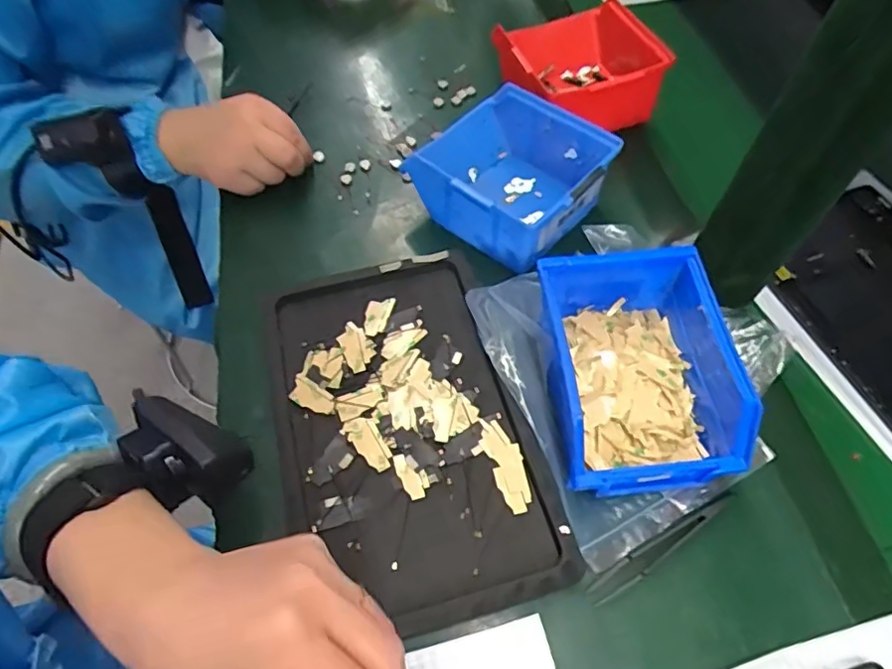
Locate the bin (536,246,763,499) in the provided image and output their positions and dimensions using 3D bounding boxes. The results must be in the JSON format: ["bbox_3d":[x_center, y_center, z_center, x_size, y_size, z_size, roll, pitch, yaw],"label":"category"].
[{"bbox_3d":[0.119,0.024,0.373,0.113,0.072,0.140,-3,58,-6],"label":"bin"}]

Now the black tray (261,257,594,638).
[{"bbox_3d":[-0.029,0.051,0.380,0.151,0.024,0.255,-12,59,-11],"label":"black tray"}]

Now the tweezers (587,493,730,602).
[{"bbox_3d":[0.130,0.125,0.346,0.109,0.010,0.014,-28,64,-20],"label":"tweezers"}]

